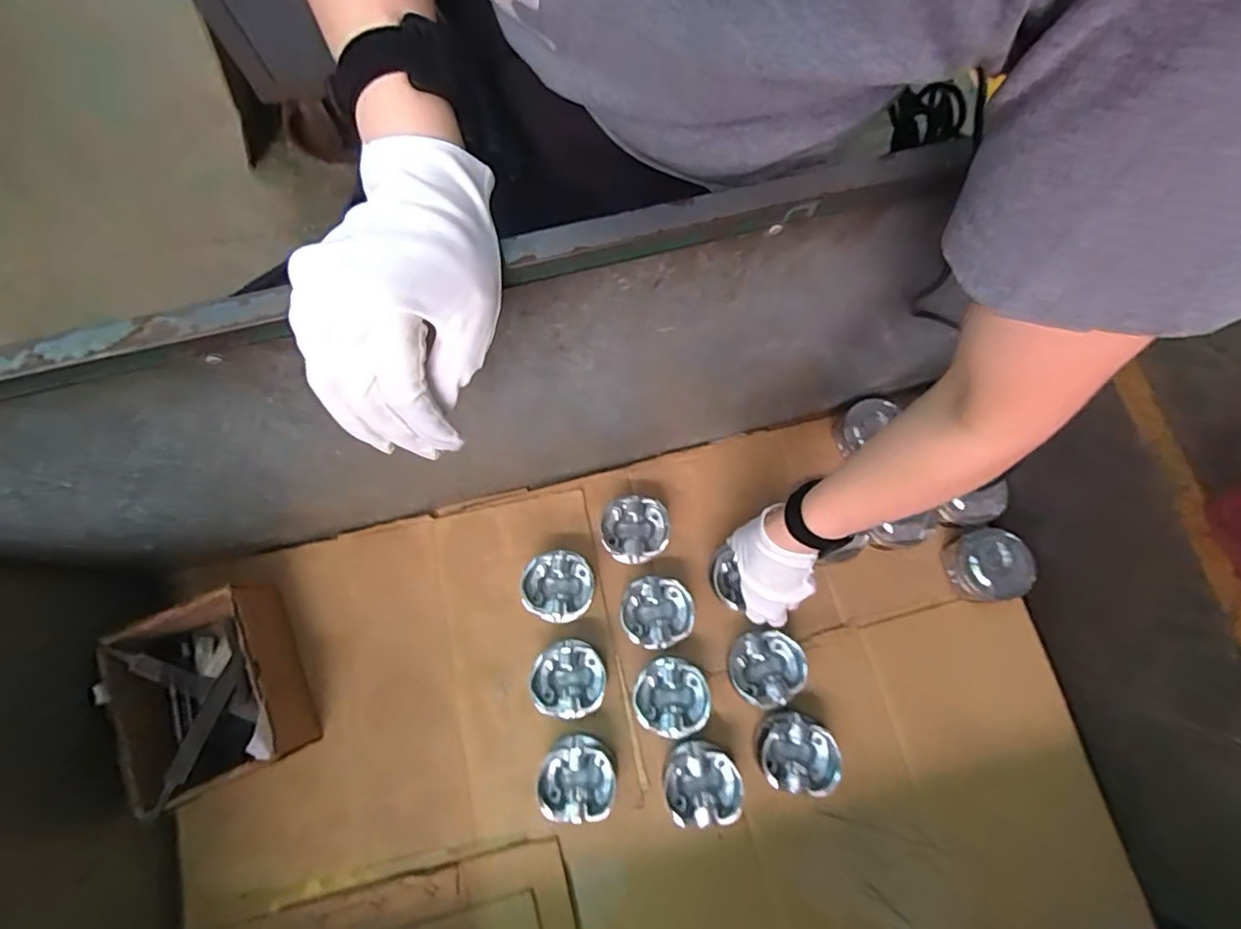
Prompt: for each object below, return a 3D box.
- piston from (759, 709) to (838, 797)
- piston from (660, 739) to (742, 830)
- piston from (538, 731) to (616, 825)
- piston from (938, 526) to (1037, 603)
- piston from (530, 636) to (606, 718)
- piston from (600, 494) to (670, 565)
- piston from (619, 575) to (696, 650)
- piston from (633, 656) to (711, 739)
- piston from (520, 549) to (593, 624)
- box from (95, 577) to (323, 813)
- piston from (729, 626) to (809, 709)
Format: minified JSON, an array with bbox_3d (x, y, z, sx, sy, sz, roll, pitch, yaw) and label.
[{"bbox_3d":[0.200,0.327,0.654,0.087,0.052,0.081,15,76,2],"label":"piston"},{"bbox_3d":[0.089,0.353,0.639,0.080,0.050,0.075,0,76,-2],"label":"piston"},{"bbox_3d":[-0.047,0.352,0.642,0.087,0.055,0.083,10,76,1],"label":"piston"},{"bbox_3d":[0.447,0.124,0.701,0.093,0.063,0.090,-3,76,-3],"label":"piston"},{"bbox_3d":[-0.059,0.248,0.666,0.082,0.051,0.081,0,76,-2],"label":"piston"},{"bbox_3d":[0.018,0.083,0.719,0.086,0.050,0.079,6,76,0],"label":"piston"},{"bbox_3d":[0.043,0.180,0.693,0.086,0.045,0.085,5,76,0],"label":"piston"},{"bbox_3d":[0.058,0.267,0.658,0.081,0.055,0.080,0,76,-2],"label":"piston"},{"bbox_3d":[-0.075,0.147,0.690,0.081,0.056,0.081,0,76,-2],"label":"piston"},{"bbox_3d":[-0.449,0.251,0.636,0.152,0.099,0.191,-24,78,-7],"label":"box"},{"bbox_3d":[0.172,0.241,0.678,0.084,0.053,0.084,13,76,2],"label":"piston"}]

